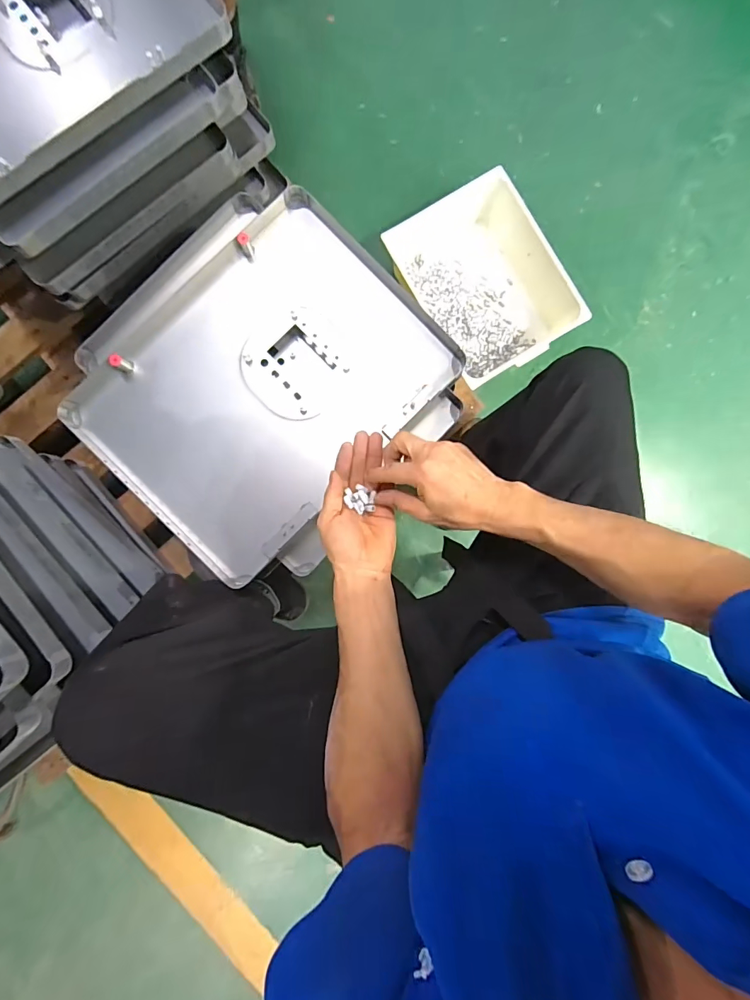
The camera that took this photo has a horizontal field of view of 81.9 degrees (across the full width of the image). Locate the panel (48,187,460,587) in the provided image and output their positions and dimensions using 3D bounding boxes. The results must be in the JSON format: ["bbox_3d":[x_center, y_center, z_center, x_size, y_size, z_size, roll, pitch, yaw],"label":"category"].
[{"bbox_3d":[-0.173,-0.183,0.623,0.467,0.035,0.408,-44,90,-2],"label":"panel"}]

